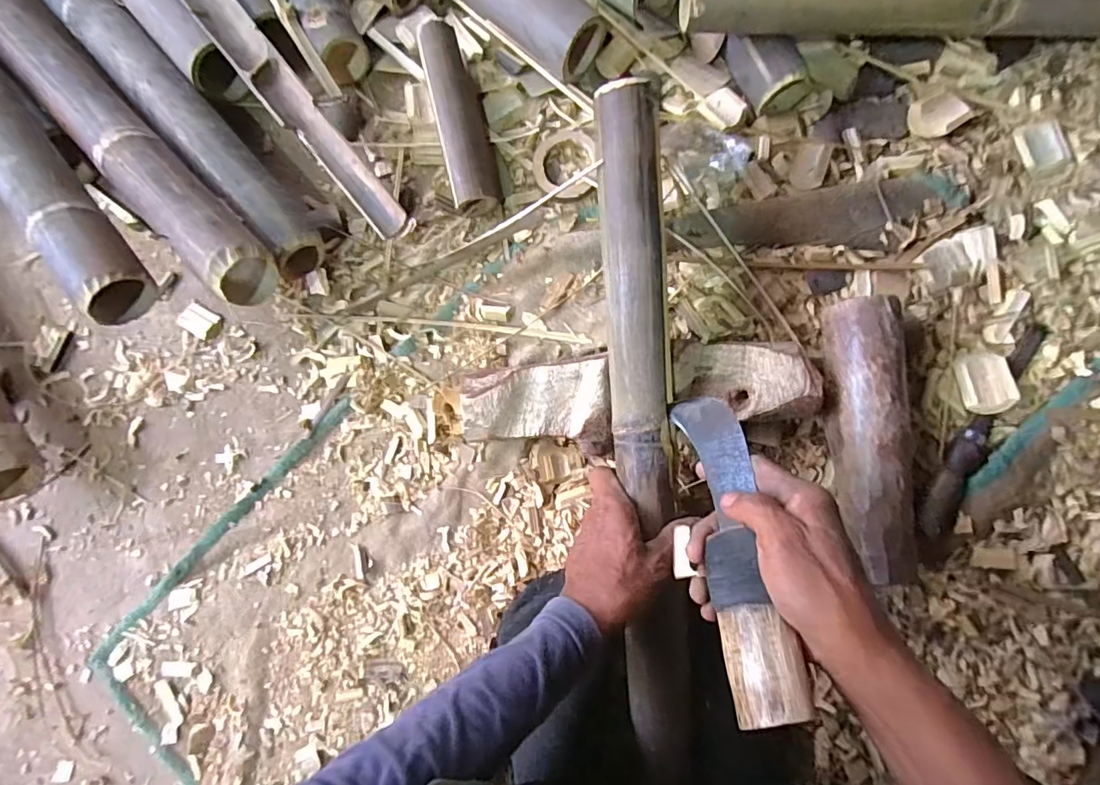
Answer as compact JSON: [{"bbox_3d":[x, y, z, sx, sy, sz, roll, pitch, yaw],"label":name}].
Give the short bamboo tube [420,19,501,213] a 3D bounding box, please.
[{"bbox_3d":[-0.096,-0.295,0.557,0.050,0.052,0.205,-14,82,3],"label":"short bamboo tube"}]

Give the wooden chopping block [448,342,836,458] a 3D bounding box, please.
[{"bbox_3d":[0.079,0.004,0.496,0.326,0.059,0.085,-4,83,5],"label":"wooden chopping block"}]

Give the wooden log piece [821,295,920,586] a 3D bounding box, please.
[{"bbox_3d":[0.292,0.041,0.475,0.062,0.061,0.242,-6,83,4],"label":"wooden log piece"}]

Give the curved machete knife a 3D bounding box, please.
[{"bbox_3d":[0.126,0.093,0.360,0.042,0.034,0.232,-3,49,5],"label":"curved machete knife"}]

